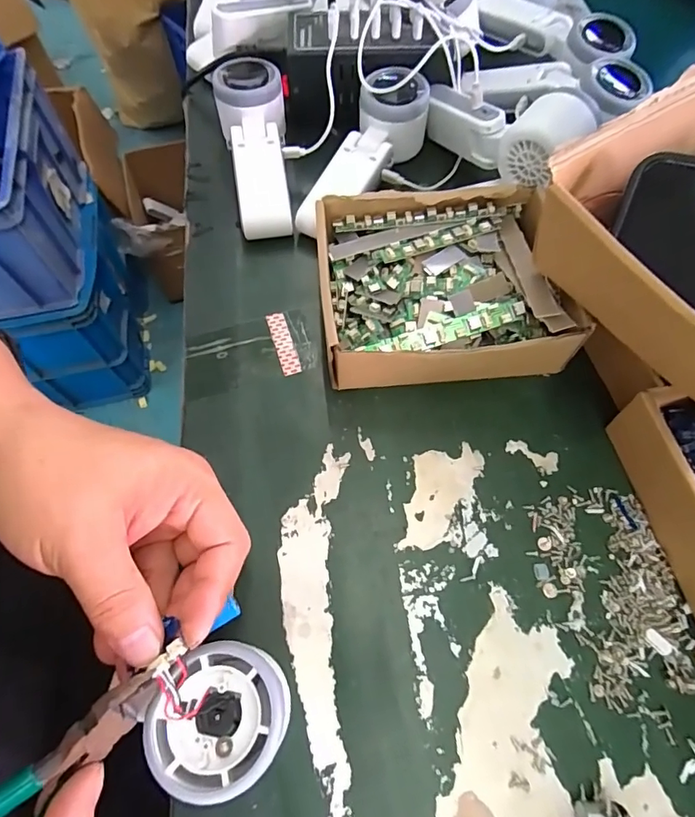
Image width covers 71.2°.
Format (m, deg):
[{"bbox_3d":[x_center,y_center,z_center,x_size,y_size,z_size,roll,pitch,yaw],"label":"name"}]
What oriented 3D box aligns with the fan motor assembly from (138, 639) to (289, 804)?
[{"bbox_3d":[-0.055,0.132,0.207,0.055,0.023,0.056,2,64,3],"label":"fan motor assembly"}]

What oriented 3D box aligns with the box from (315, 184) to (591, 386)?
[{"bbox_3d":[0.064,-0.085,0.341,0.159,0.054,0.134,-5,63,-1],"label":"box"}]

